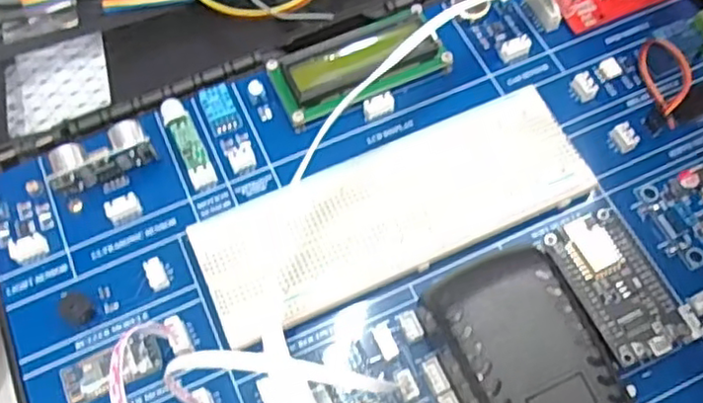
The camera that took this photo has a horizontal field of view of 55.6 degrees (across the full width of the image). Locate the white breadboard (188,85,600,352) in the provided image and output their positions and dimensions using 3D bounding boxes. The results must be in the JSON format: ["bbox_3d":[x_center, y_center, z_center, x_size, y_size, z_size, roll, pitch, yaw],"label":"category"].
[{"bbox_3d":[0.018,0.002,0.278,0.162,0.007,0.057,-22,66,-10],"label":"white breadboard"}]

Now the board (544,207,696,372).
[{"bbox_3d":[0.103,0.031,0.258,0.032,0.006,0.058,-22,66,-10],"label":"board"}]

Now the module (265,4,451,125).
[{"bbox_3d":[0.003,-0.065,0.308,0.078,0.009,0.039,-25,70,-12],"label":"module"}]

